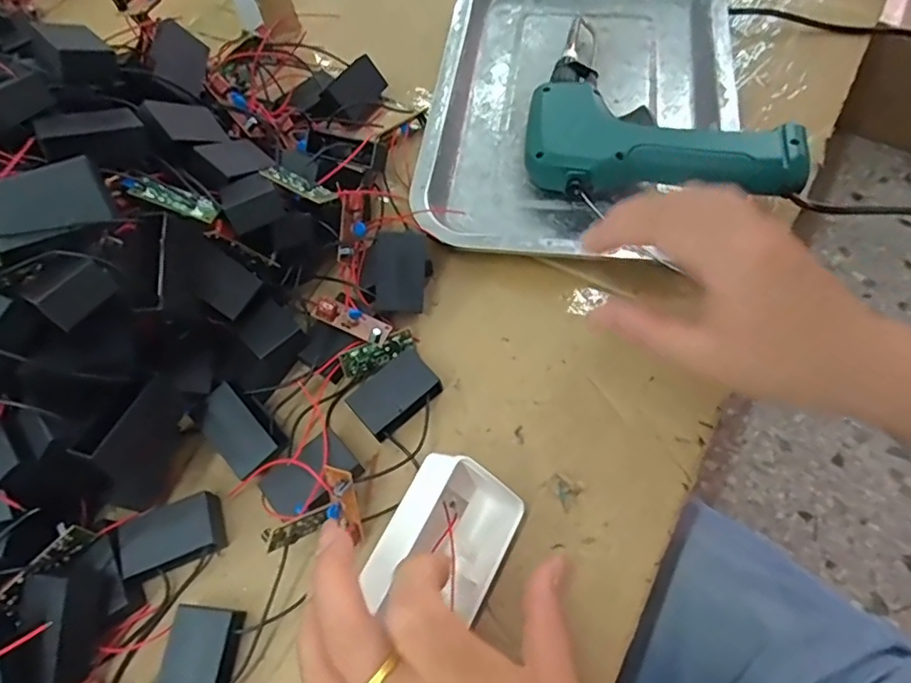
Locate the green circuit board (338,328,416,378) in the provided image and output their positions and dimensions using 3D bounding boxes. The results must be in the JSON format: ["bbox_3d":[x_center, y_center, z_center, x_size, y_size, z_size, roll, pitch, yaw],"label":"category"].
[{"bbox_3d":[-0.044,0.007,0.333,0.046,0.006,0.018,-25,109,-18],"label":"green circuit board"}]

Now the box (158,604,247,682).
[{"bbox_3d":[-0.120,0.153,0.268,0.031,0.016,0.047,5,64,6],"label":"box"}]

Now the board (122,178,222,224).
[{"bbox_3d":[-0.152,-0.077,0.303,0.049,0.004,0.015,20,65,-7],"label":"board"}]

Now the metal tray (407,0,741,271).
[{"bbox_3d":[0.091,-0.189,0.414,0.208,0.026,0.313,6,64,7],"label":"metal tray"}]

